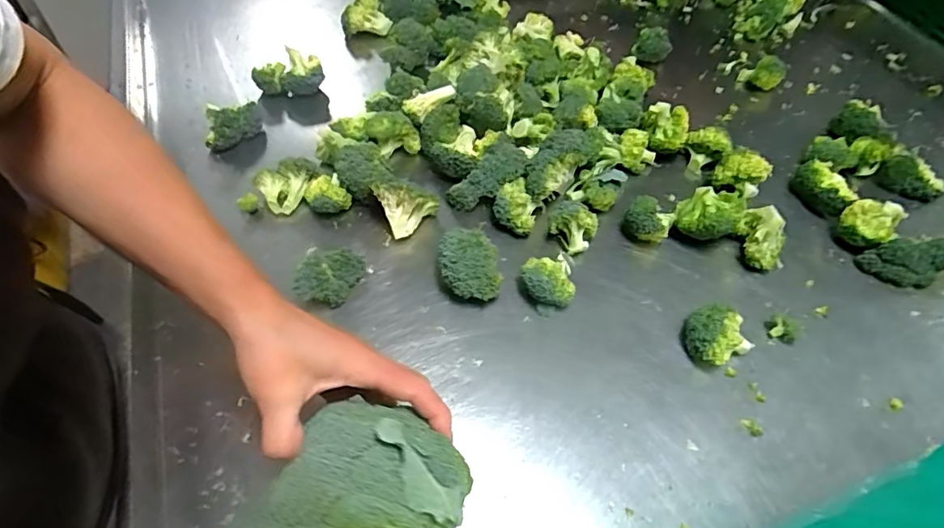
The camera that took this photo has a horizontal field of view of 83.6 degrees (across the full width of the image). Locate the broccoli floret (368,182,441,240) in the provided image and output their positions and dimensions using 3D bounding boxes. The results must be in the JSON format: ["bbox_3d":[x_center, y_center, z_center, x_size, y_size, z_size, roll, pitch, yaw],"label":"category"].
[{"bbox_3d":[-0.062,-0.052,0.524,0.062,0.061,0.032,-9,54,-9],"label":"broccoli floret"}]

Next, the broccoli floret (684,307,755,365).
[{"bbox_3d":[0.220,0.063,0.472,0.045,0.046,0.045,-20,57,-17],"label":"broccoli floret"}]

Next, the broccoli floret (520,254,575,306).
[{"bbox_3d":[0.071,0.017,0.500,0.049,0.040,0.047,-5,54,-6],"label":"broccoli floret"}]

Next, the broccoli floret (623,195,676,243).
[{"bbox_3d":[0.184,-0.046,0.551,0.048,0.044,0.032,25,56,15],"label":"broccoli floret"}]

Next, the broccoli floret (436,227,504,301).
[{"bbox_3d":[-0.002,0.004,0.493,0.055,0.054,0.058,1,53,-2],"label":"broccoli floret"}]

